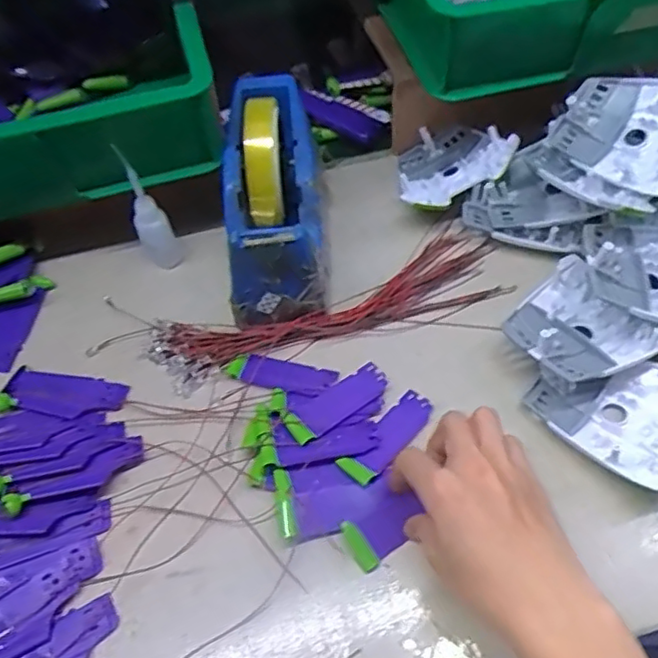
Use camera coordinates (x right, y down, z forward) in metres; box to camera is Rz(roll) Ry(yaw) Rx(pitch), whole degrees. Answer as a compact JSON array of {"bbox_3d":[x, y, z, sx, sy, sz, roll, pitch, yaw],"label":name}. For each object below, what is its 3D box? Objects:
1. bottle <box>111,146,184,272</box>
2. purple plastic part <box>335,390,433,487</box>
[{"bbox_3d":[-0.138,-0.090,0.487,0.026,0.104,0.021,15,57,13],"label":"bottle"},{"bbox_3d":[0.042,0.074,0.441,0.026,0.004,0.080,35,56,24],"label":"purple plastic part"}]

